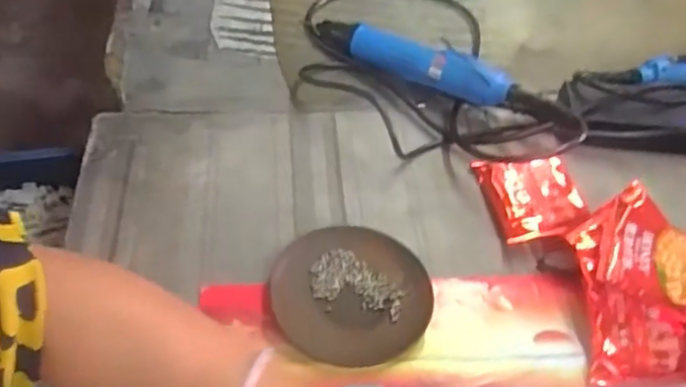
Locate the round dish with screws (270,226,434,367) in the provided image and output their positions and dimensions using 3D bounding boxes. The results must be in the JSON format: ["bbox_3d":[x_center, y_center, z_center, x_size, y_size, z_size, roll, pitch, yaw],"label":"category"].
[{"bbox_3d":[0.006,0.073,0.468,0.113,0.010,0.109,2,50,-3],"label":"round dish with screws"}]

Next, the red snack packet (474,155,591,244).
[{"bbox_3d":[0.162,0.004,0.537,0.083,0.023,0.082,1,50,-4],"label":"red snack packet"}]

